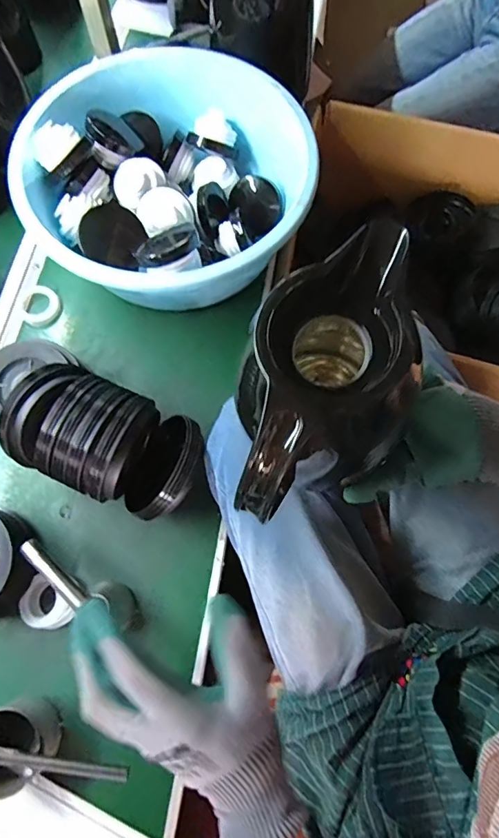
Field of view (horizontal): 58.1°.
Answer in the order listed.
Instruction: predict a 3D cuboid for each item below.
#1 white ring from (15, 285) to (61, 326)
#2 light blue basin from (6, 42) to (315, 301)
[{"bbox_3d":[-0.299,-0.162,0.635,0.064,0.004,0.056,38,76,12],"label":"white ring"},{"bbox_3d":[-0.104,-0.307,0.614,0.356,0.143,0.338,0,72,1],"label":"light blue basin"}]

